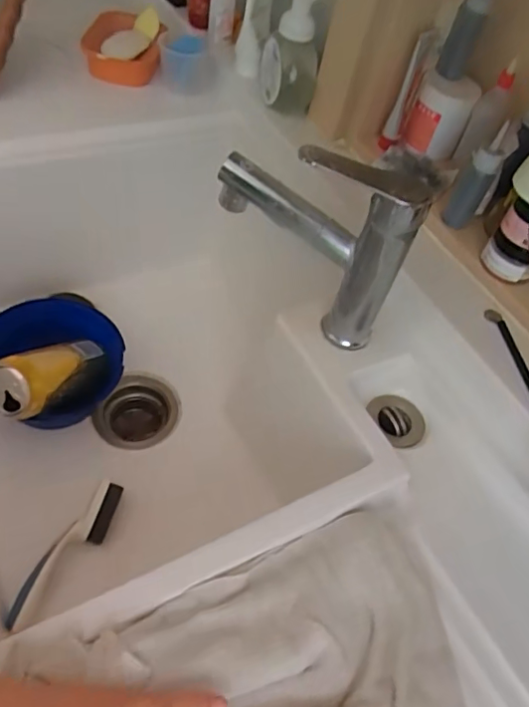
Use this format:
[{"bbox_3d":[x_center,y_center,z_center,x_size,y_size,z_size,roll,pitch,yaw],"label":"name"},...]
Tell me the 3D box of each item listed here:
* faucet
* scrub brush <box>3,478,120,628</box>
[{"bbox_3d":[0.039,-0.110,0.510,0.181,0.194,0.047,33,55,14],"label":"faucet"},{"bbox_3d":[-0.208,0.211,0.590,0.032,0.031,0.166,32,54,13],"label":"scrub brush"}]

